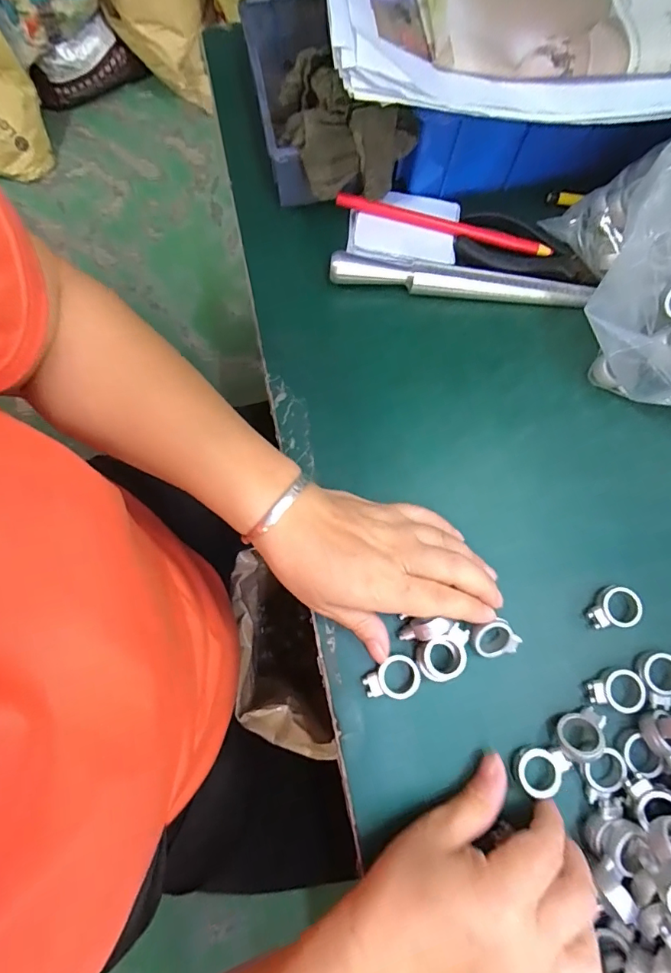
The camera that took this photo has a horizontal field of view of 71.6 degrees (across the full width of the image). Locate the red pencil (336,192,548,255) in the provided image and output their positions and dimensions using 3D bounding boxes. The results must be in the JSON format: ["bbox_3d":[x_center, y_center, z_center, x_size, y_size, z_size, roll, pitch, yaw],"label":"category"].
[{"bbox_3d":[0.083,-0.200,0.353,0.165,0.013,0.012,13,77,2],"label":"red pencil"}]

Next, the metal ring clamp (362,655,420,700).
[{"bbox_3d":[0.035,0.120,0.290,0.034,0.007,0.025,-17,78,-5],"label":"metal ring clamp"}]

